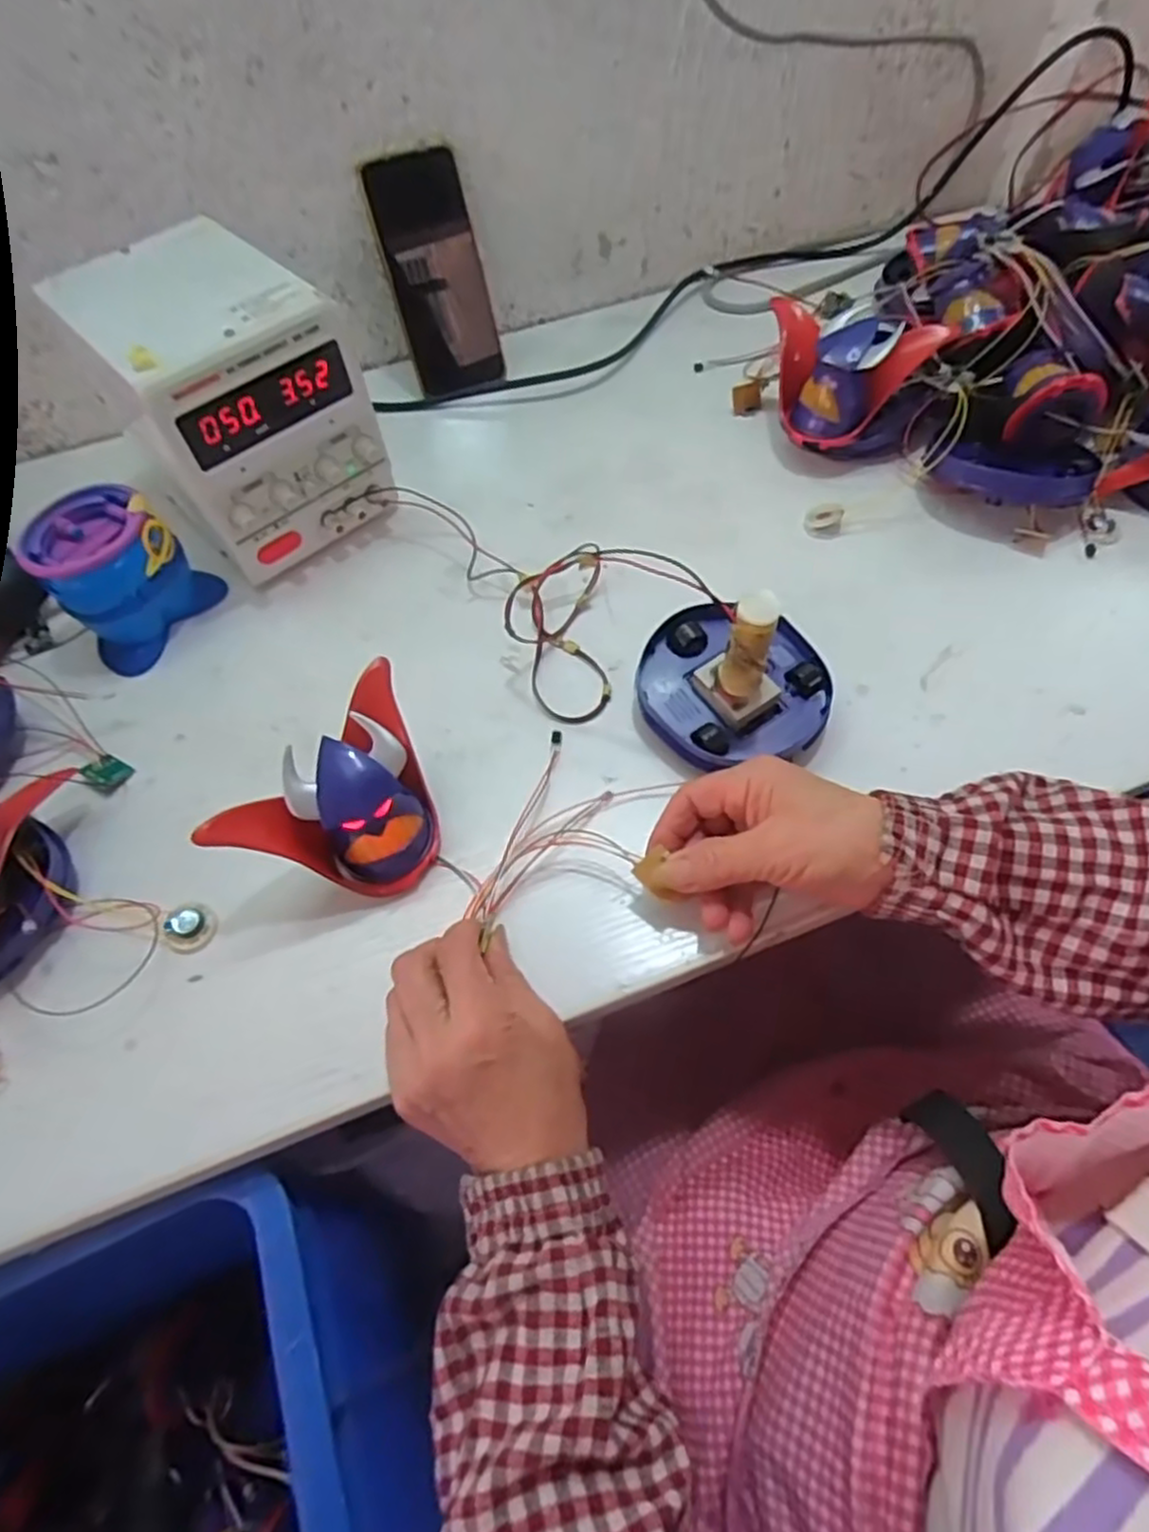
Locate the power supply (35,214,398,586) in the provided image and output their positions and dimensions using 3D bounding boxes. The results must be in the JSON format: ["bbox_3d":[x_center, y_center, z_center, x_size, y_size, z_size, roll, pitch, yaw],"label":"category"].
[{"bbox_3d":[-0.229,-0.242,0.511,0.128,0.155,0.163,-38,64,-17],"label":"power supply"}]

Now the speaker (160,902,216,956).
[{"bbox_3d":[-0.206,0.085,0.397,0.026,0.012,0.026,-2,59,3],"label":"speaker"}]

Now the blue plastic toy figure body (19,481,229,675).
[{"bbox_3d":[-0.300,-0.127,0.492,0.071,0.078,0.087,30,66,20],"label":"blue plastic toy figure body"}]

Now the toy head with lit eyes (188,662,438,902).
[{"bbox_3d":[-0.114,0.027,0.387,0.059,0.073,0.113,39,69,23],"label":"toy head with lit eyes"}]

